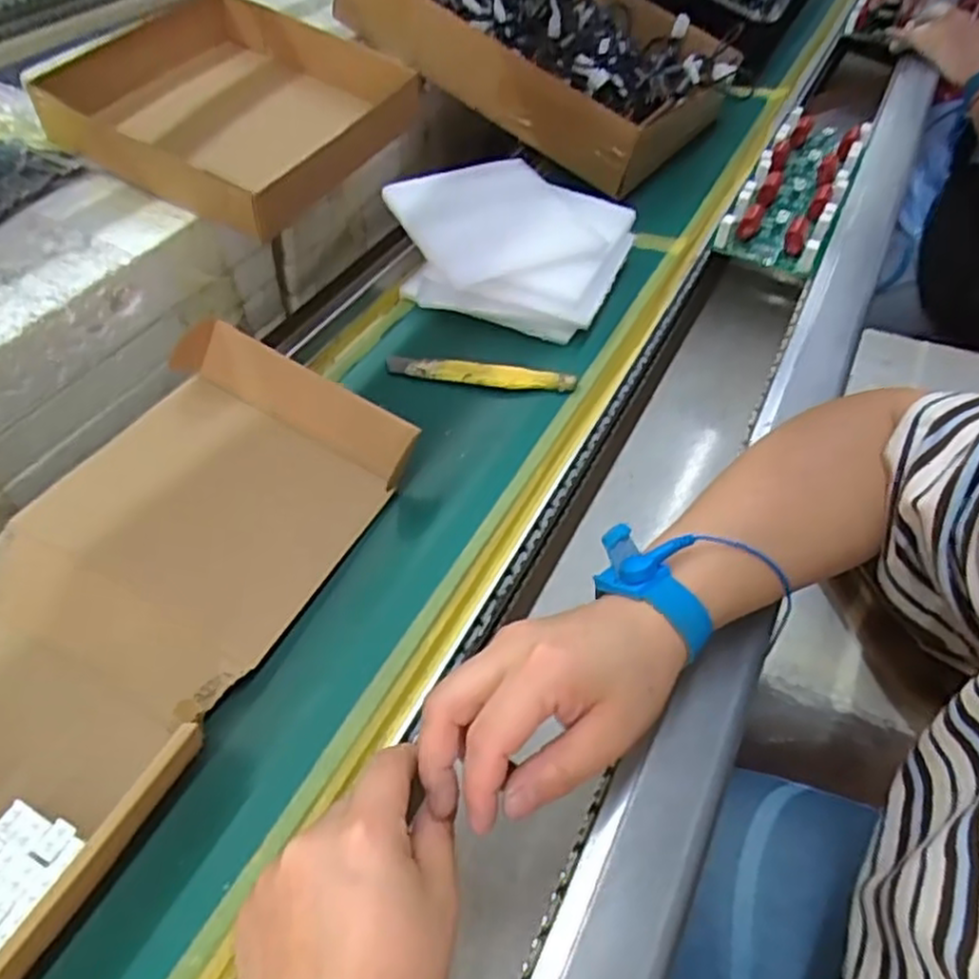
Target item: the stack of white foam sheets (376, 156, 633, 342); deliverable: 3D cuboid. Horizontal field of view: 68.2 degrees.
[{"bbox_3d":[0.010,-0.194,0.578,0.183,0.058,0.161,19,51,13],"label":"stack of white foam sheets"}]

